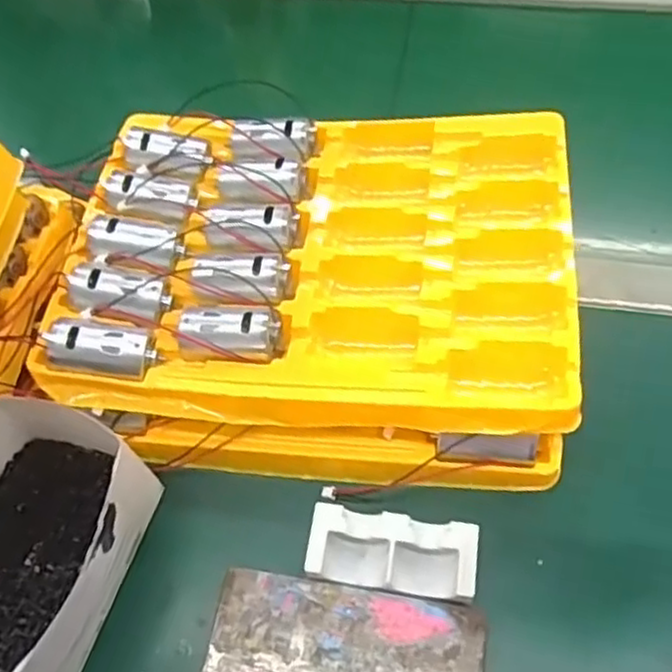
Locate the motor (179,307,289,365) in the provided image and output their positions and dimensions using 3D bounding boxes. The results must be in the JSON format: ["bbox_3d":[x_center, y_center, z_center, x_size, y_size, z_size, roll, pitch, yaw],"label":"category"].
[{"bbox_3d":[-0.065,-0.001,0.438,0.061,0.024,0.032,5,59,7],"label":"motor"}]

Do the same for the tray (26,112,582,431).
[{"bbox_3d":[-0.012,-0.058,0.468,0.317,0.034,0.230,4,59,6],"label":"tray"}]

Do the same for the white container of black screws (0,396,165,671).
[{"bbox_3d":[-0.174,0.120,0.391,0.110,0.070,0.148,13,61,11],"label":"white container of black screws"}]

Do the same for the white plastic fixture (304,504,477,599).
[{"bbox_3d":[0.032,0.122,0.399,0.092,0.018,0.039,7,60,8],"label":"white plastic fixture"}]

